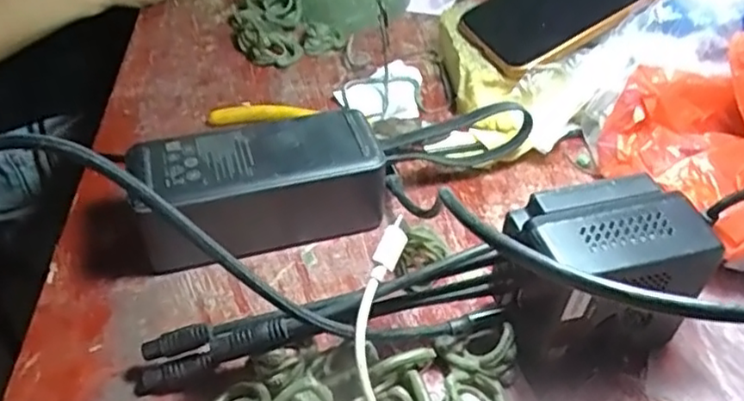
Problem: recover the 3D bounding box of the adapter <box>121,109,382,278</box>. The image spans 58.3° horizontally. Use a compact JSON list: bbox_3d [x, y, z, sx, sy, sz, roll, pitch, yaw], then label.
[{"bbox_3d":[-0.062,-0.006,0.371,0.131,0.055,0.055,-14,46,-16],"label":"adapter"}]

